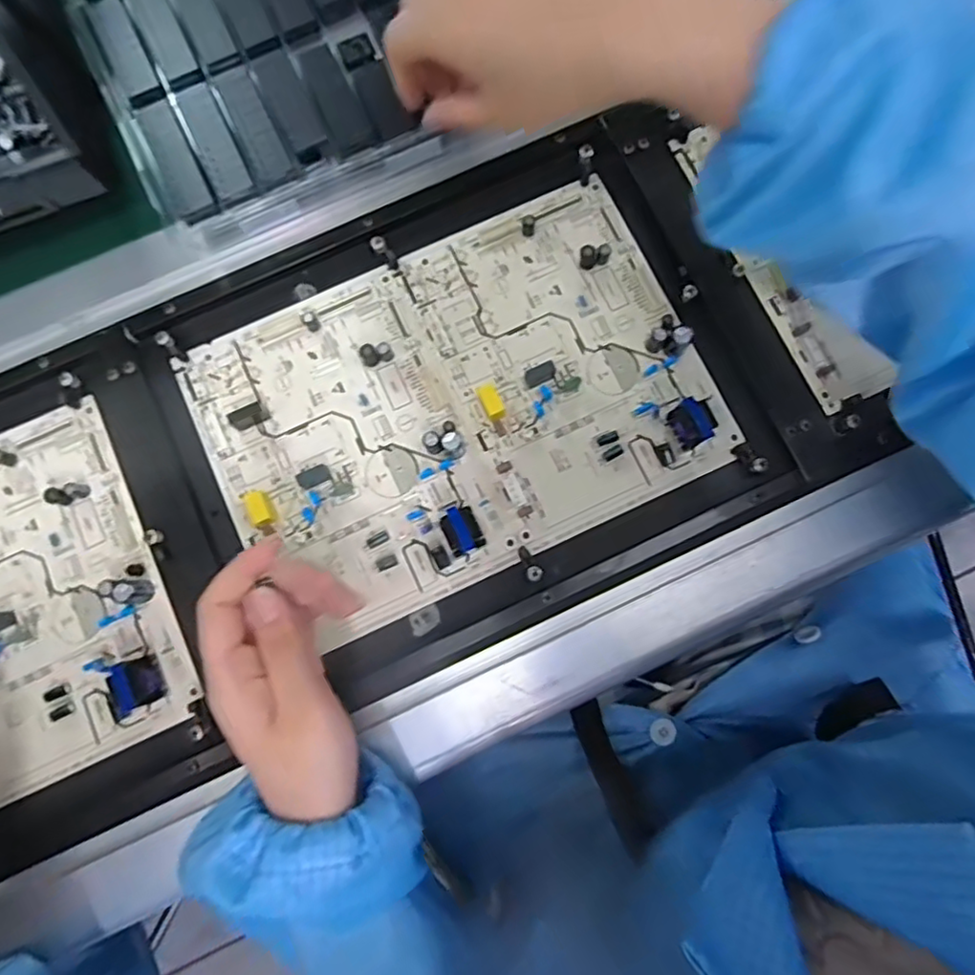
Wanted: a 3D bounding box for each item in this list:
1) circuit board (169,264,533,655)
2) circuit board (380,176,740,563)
[{"bbox_3d":[-0.082,-0.021,0.365,0.147,0.021,0.196,-25,80,-4],"label":"circuit board"},{"bbox_3d":[0.047,-0.079,0.372,0.144,0.019,0.194,-25,80,-4],"label":"circuit board"}]

